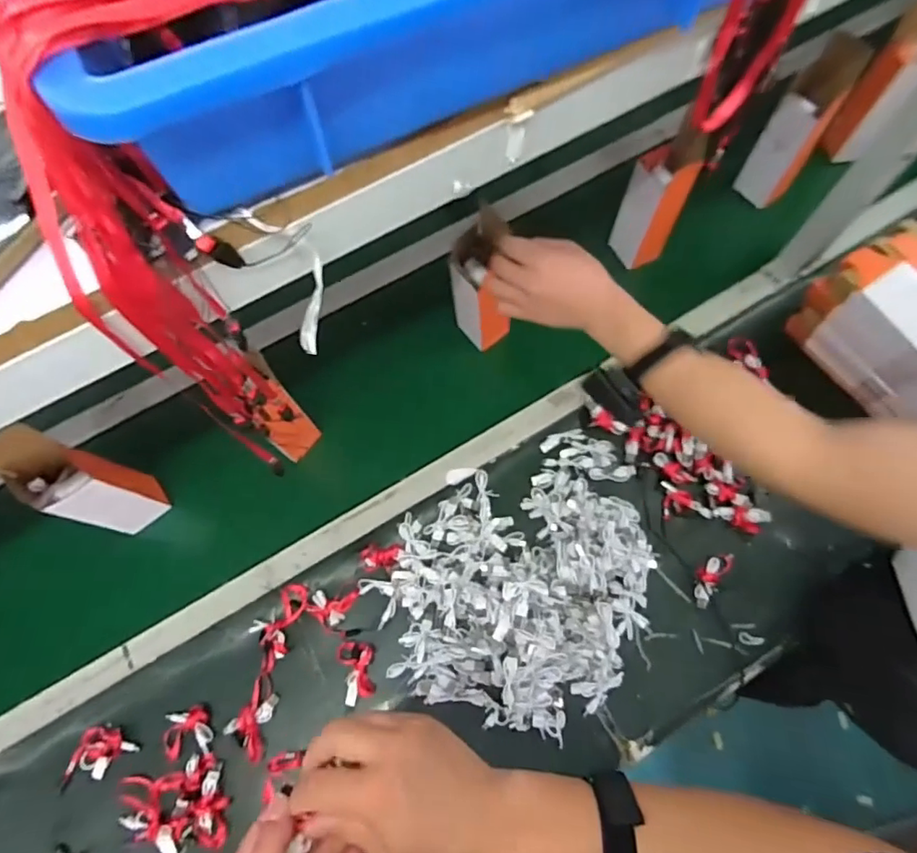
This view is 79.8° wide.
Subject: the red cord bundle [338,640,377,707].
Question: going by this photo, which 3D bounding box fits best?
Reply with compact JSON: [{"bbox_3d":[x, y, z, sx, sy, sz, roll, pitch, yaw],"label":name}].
[{"bbox_3d":[-0.127,0.312,0.699,0.045,0.017,0.073,-12,70,-3],"label":"red cord bundle"}]

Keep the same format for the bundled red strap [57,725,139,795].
[{"bbox_3d":[-0.449,0.404,0.670,0.090,0.012,0.055,-37,73,-11],"label":"bundled red strap"}]

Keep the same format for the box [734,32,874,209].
[{"bbox_3d":[0.512,-0.451,0.832,0.083,0.241,0.059,36,75,13],"label":"box"}]

